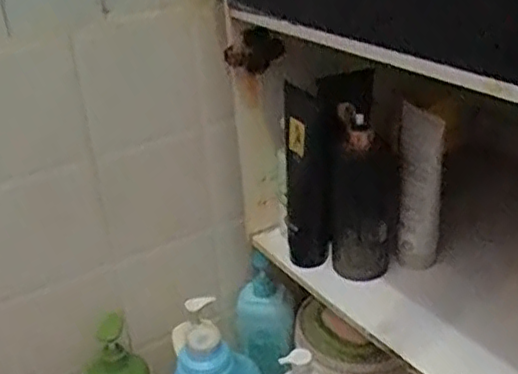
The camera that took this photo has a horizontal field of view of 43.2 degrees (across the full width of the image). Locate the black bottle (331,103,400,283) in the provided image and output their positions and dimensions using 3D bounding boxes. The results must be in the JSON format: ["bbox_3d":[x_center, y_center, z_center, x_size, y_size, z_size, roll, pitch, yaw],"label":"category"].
[{"bbox_3d":[0.124,0.006,0.768,0.077,0.187,0.078,1,27,10],"label":"black bottle"}]

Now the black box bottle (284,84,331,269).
[{"bbox_3d":[0.058,-0.006,0.792,0.054,0.207,0.056,-1,26,6],"label":"black box bottle"}]

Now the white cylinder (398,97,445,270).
[{"bbox_3d":[0.186,0.002,0.758,0.047,0.184,0.049,3,27,15],"label":"white cylinder"}]

